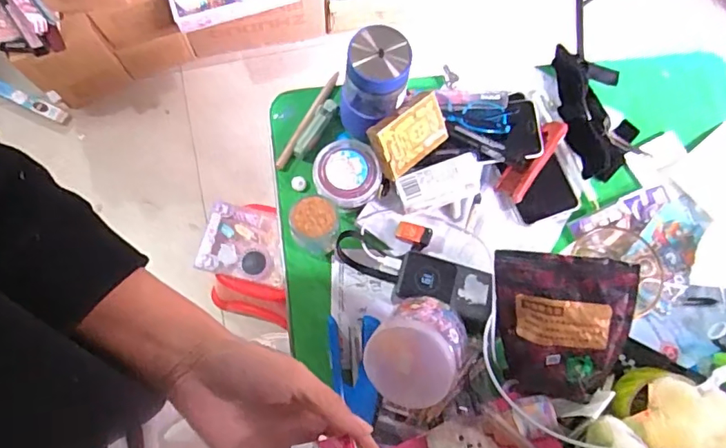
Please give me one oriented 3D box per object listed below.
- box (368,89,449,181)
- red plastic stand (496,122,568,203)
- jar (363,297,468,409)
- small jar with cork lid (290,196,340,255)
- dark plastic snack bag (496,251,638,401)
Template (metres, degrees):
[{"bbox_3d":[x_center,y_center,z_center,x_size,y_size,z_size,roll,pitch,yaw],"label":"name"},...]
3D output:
[{"bbox_3d":[0.053,-0.100,0.572,0.095,0.065,0.014,-41,37,-23],"label":"box"},{"bbox_3d":[0.196,-0.075,0.605,0.031,0.020,0.112,37,77,8],"label":"red plastic stand"},{"bbox_3d":[0.054,0.122,0.507,0.086,0.071,0.086,7,107,22],"label":"jar"},{"bbox_3d":[-0.051,0.003,0.558,0.048,0.065,0.046,-4,74,-3],"label":"small jar with cork lid"},{"bbox_3d":[0.187,0.100,0.489,0.116,0.024,0.148,2,108,21],"label":"dark plastic snack bag"}]

